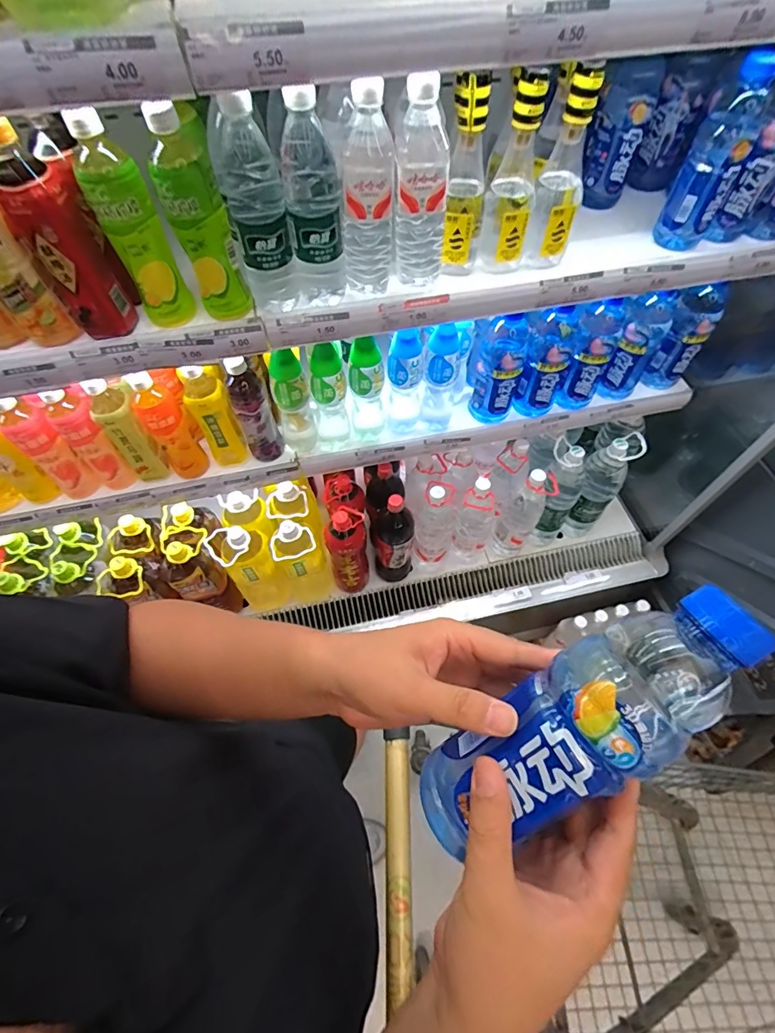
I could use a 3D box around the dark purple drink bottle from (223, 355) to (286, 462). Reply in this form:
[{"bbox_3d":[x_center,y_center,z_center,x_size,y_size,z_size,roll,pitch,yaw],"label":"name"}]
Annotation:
[{"bbox_3d":[-0.235,-0.190,0.788,0.067,0.219,0.063,-19,59,-12],"label":"dark purple drink bottle"}]

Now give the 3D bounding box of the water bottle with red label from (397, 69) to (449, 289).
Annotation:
[{"bbox_3d":[0.043,-0.401,0.559,0.063,0.217,0.060,2,57,1],"label":"water bottle with red label"}]

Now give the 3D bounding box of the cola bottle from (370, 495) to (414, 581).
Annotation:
[{"bbox_3d":[0.011,0.062,1.040,0.094,0.314,0.085,2,57,1],"label":"cola bottle"}]

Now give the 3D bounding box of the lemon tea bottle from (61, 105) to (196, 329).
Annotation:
[{"bbox_3d":[-0.295,-0.333,0.519,0.060,0.224,0.065,-28,61,-17],"label":"lemon tea bottle"}]

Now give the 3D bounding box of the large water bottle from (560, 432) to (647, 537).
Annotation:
[{"bbox_3d":[0.503,-0.059,1.095,0.096,0.336,0.107,33,63,19],"label":"large water bottle"}]

